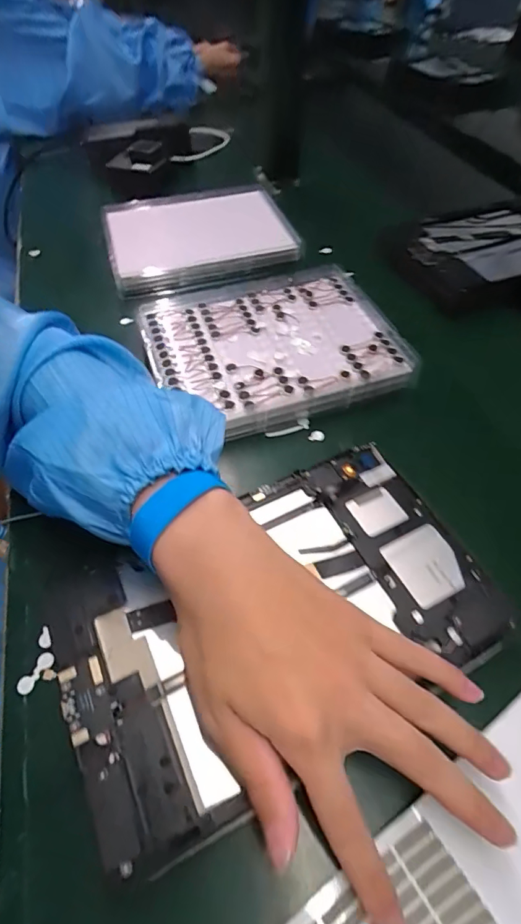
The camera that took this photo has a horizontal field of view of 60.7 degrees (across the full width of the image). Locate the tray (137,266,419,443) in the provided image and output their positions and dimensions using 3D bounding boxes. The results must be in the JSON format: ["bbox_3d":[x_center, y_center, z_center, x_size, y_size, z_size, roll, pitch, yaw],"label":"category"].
[{"bbox_3d":[0.006,-0.115,0.413,0.210,0.021,0.192,-18,55,-12],"label":"tray"}]

